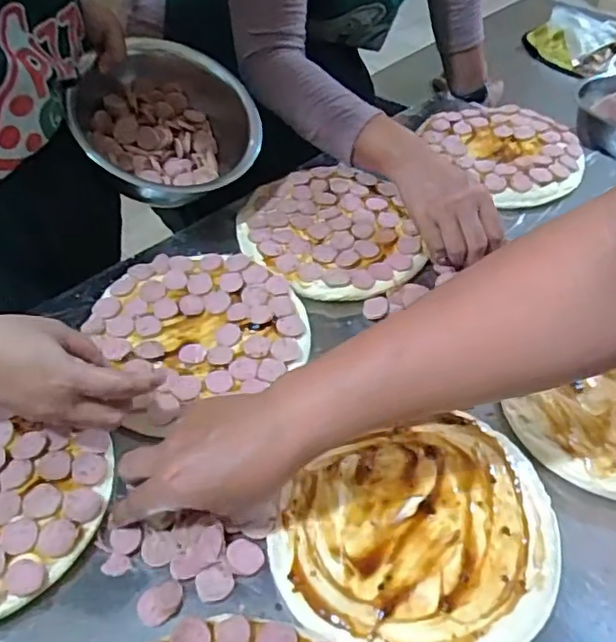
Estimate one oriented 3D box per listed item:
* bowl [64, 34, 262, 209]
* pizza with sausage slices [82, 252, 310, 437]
[{"bbox_3d":[-0.158,-0.211,0.655,0.199,0.094,0.199,33,63,-14],"label":"bowl"},{"bbox_3d":[-0.102,-0.002,0.571,0.174,0.015,0.181,-26,51,-24],"label":"pizza with sausage slices"}]

